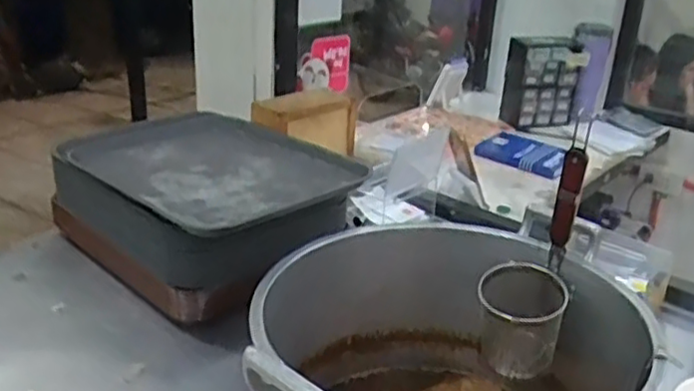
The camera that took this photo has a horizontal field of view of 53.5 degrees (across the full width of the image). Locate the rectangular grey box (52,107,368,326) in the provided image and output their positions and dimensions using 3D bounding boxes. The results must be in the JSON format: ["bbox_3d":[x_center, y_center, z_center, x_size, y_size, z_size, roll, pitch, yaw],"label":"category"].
[{"bbox_3d":[-0.224,0.009,1.179,0.447,0.167,0.358,20,30,36],"label":"rectangular grey box"}]

